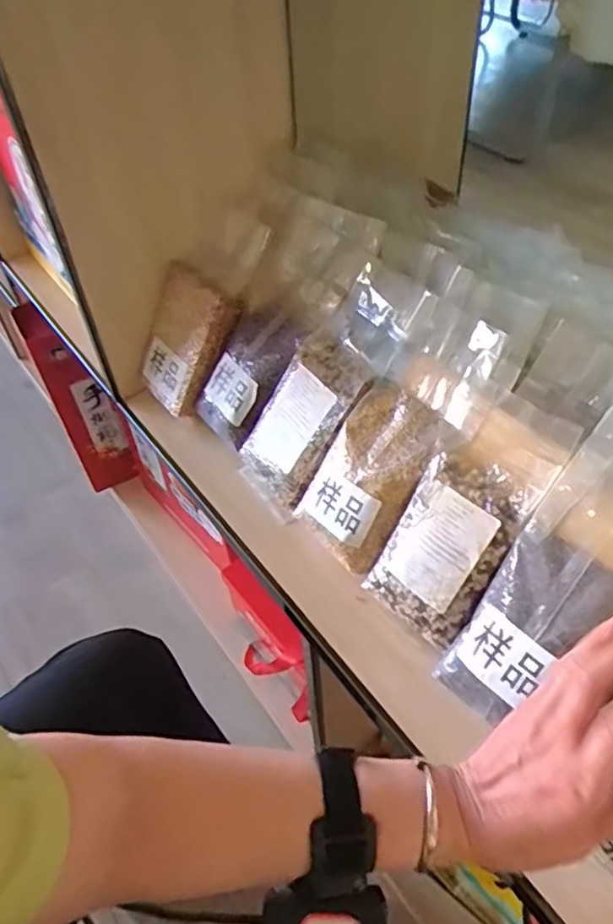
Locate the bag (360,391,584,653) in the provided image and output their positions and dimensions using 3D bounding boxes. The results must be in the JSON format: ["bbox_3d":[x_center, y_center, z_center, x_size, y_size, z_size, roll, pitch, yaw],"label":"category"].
[{"bbox_3d":[0.125,0.046,0.501,0.089,0.201,0.035,40,17,32],"label":"bag"}]

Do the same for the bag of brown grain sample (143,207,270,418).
[{"bbox_3d":[-0.120,-0.167,0.712,0.101,0.225,0.037,36,17,30],"label":"bag of brown grain sample"}]

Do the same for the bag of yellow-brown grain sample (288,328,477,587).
[{"bbox_3d":[0.070,-0.009,0.560,0.098,0.023,0.209,36,100,29],"label":"bag of yellow-brown grain sample"}]

